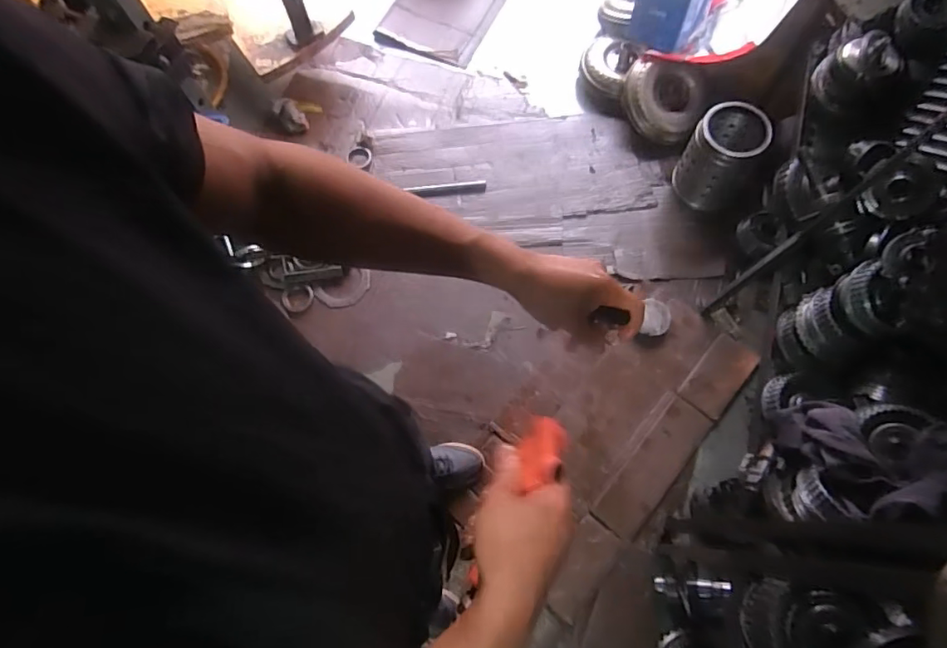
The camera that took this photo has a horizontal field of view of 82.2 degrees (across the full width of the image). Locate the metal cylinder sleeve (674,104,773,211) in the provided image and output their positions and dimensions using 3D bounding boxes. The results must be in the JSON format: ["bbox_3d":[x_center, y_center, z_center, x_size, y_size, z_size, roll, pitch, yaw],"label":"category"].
[{"bbox_3d":[0.699,-0.467,1.559,0.193,0.225,0.187,31,75,13],"label":"metal cylinder sleeve"}]

